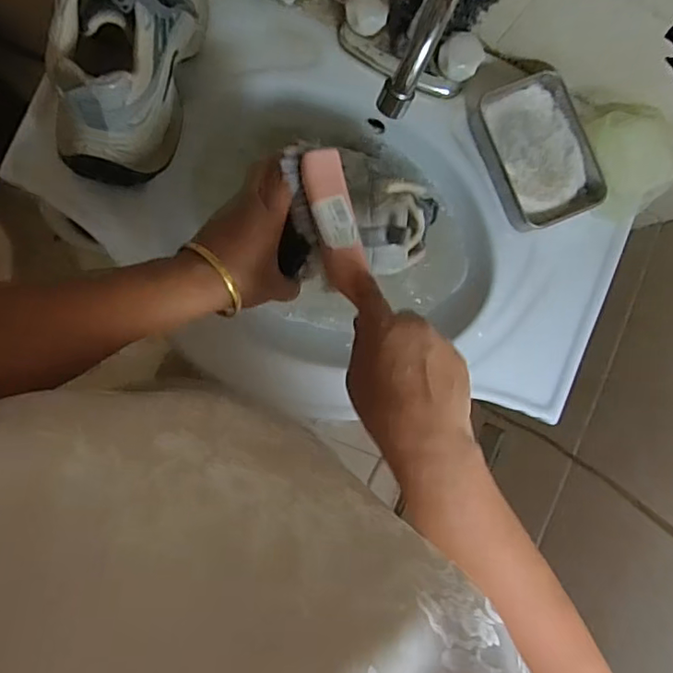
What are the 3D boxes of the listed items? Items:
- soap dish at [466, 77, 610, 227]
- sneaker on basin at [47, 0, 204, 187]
[{"bbox_3d":[0.206,-0.190,0.572,0.097,0.028,0.146,-20,94,-7],"label":"soap dish"},{"bbox_3d":[-0.169,-0.263,0.470,0.088,0.114,0.238,15,89,-8],"label":"sneaker on basin"}]

